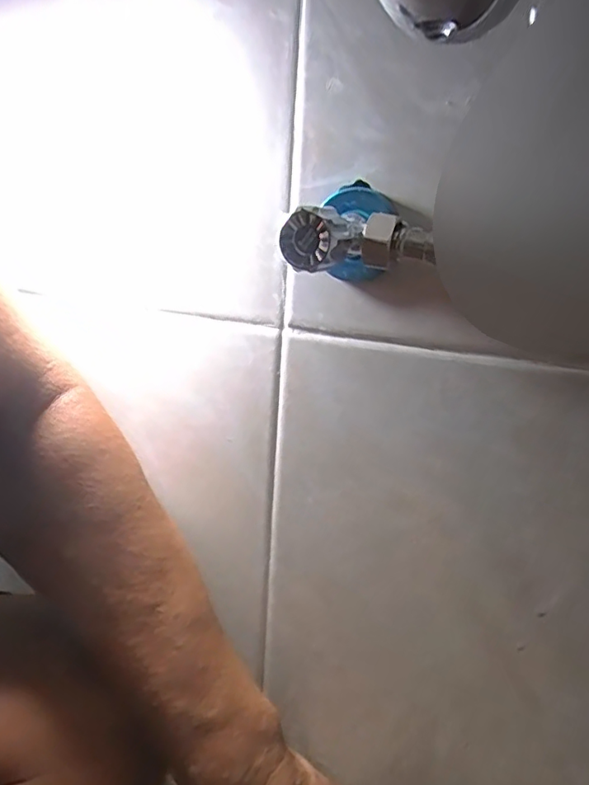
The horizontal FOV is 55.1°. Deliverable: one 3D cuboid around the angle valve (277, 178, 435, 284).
[{"bbox_3d":[0.030,-0.071,0.251,0.060,0.042,0.063,6,15,11],"label":"angle valve"}]

